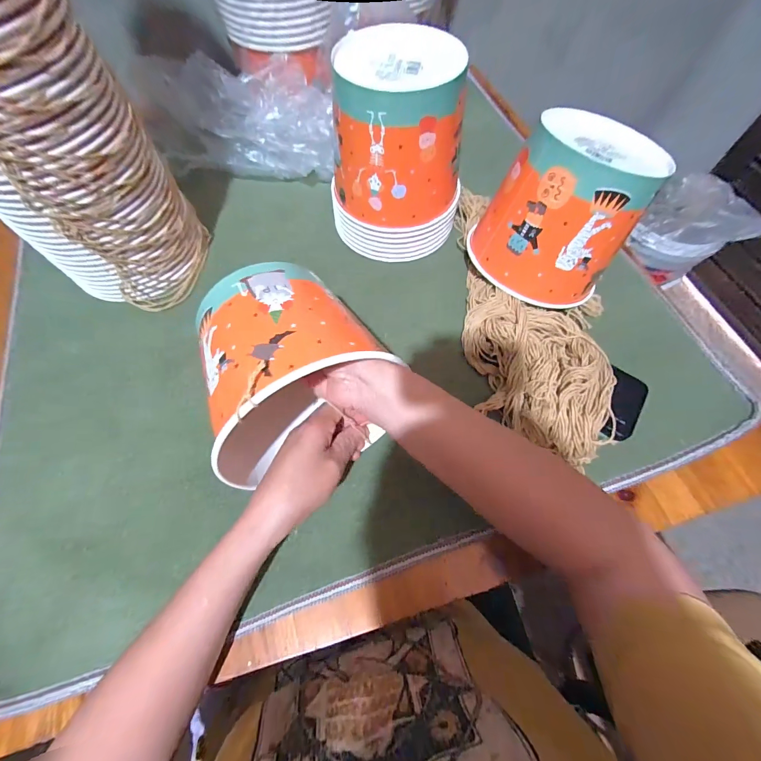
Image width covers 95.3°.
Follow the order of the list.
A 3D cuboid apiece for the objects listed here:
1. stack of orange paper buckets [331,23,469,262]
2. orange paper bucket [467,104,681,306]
[{"bbox_3d":[0.021,-0.262,0.410,0.142,0.180,0.149,12,64,5],"label":"stack of orange paper buckets"},{"bbox_3d":[0.190,-0.187,0.369,0.144,0.122,0.156,0,64,-1],"label":"orange paper bucket"}]

